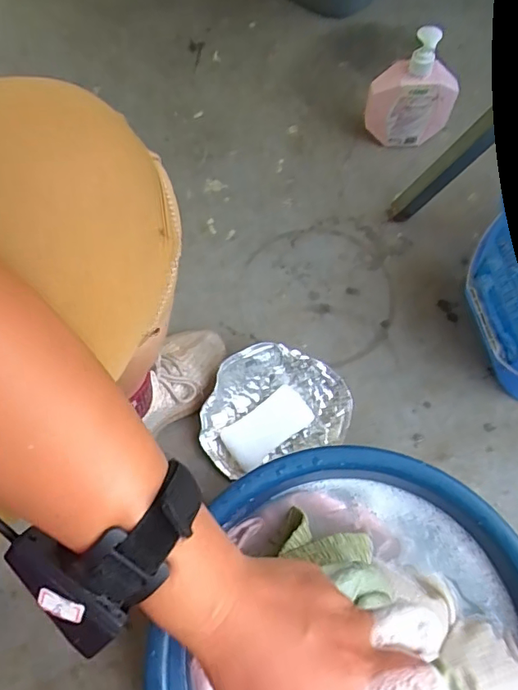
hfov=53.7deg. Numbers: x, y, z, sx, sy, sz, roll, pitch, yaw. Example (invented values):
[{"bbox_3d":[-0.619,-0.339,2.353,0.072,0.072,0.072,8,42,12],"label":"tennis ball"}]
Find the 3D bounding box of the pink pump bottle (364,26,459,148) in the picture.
[{"bbox_3d":[0.230,-0.374,0.772,0.128,0.178,0.052,9,68,6],"label":"pink pump bottle"}]

